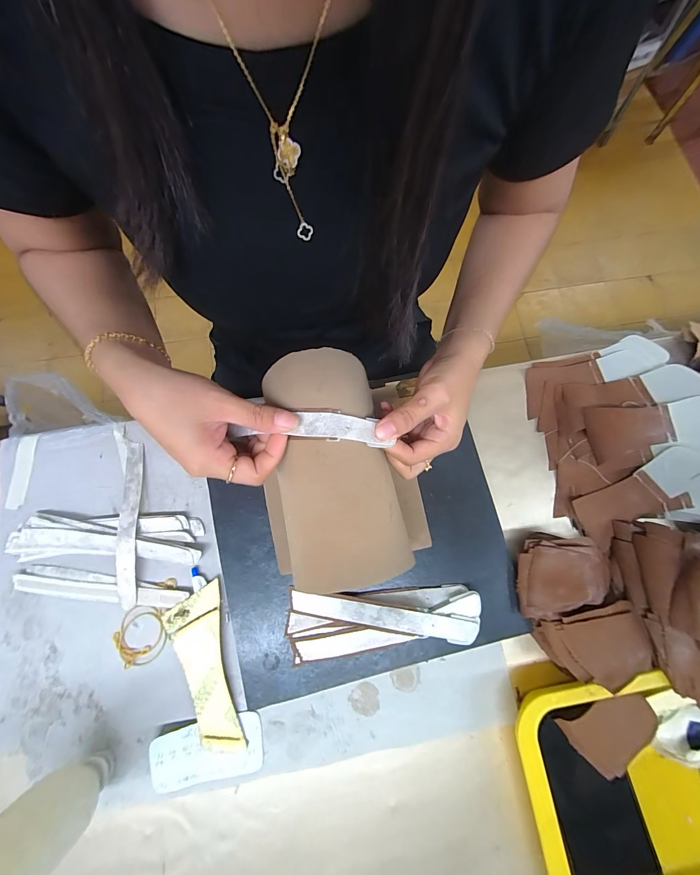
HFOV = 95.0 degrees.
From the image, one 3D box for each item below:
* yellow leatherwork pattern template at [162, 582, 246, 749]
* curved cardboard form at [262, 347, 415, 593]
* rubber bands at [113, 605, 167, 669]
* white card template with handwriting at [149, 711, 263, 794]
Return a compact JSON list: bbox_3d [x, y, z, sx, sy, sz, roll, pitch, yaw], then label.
[{"bbox_3d":[-0.149,0.241,0.333,0.056,0.017,0.157,-17,79,-2],"label":"yellow leatherwork pattern template"},{"bbox_3d":[-0.014,0.018,0.245,0.084,0.019,0.178,-11,75,-1],"label":"curved cardboard form"},{"bbox_3d":[-0.222,0.209,0.340,0.054,0.013,0.057,0,79,1],"label":"rubber bands"},{"bbox_3d":[-0.141,0.314,0.319,0.104,0.004,0.054,-11,84,-8],"label":"white card template with handwriting"}]

